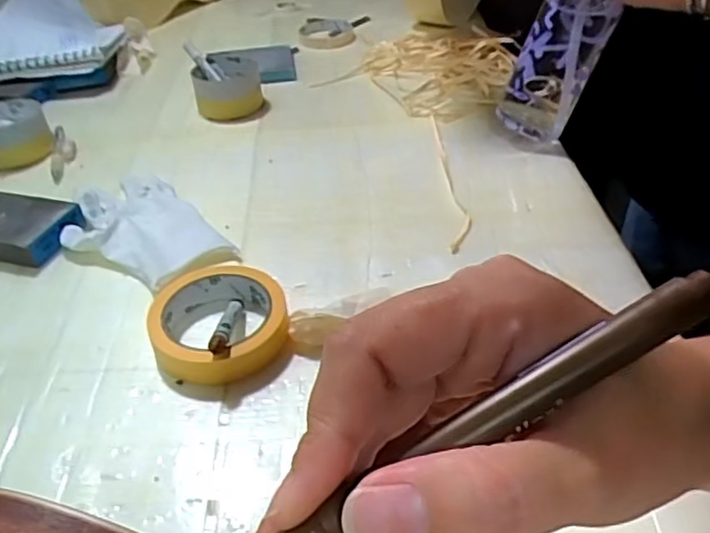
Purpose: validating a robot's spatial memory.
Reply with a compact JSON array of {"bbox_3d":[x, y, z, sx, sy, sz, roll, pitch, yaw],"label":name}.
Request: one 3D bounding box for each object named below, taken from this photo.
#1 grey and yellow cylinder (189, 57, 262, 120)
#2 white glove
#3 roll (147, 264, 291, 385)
[{"bbox_3d":[-0.153,-0.217,0.787,0.078,0.046,0.081,-10,39,-8],"label":"grey and yellow cylinder"},{"bbox_3d":[-0.200,-0.036,0.590,0.108,0.017,0.171,-30,46,-29],"label":"white glove"},{"bbox_3d":[-0.099,0.042,0.479,0.095,0.029,0.101,-2,39,2],"label":"roll"}]

